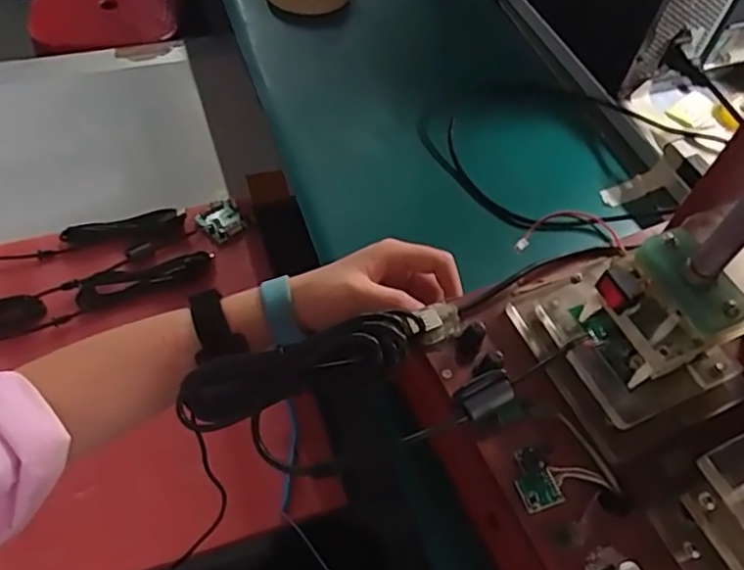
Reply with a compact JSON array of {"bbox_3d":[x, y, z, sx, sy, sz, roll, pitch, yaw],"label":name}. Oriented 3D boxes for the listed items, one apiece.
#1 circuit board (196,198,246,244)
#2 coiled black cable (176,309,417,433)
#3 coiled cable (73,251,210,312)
[{"bbox_3d":[-0.195,-0.085,0.815,0.054,0.009,0.055,44,67,7],"label":"circuit board"},{"bbox_3d":[-0.047,0.051,0.374,0.149,0.031,0.033,-20,56,10],"label":"coiled black cable"},{"bbox_3d":[-0.268,-0.009,0.744,0.157,0.019,0.032,-18,58,-17],"label":"coiled cable"}]

